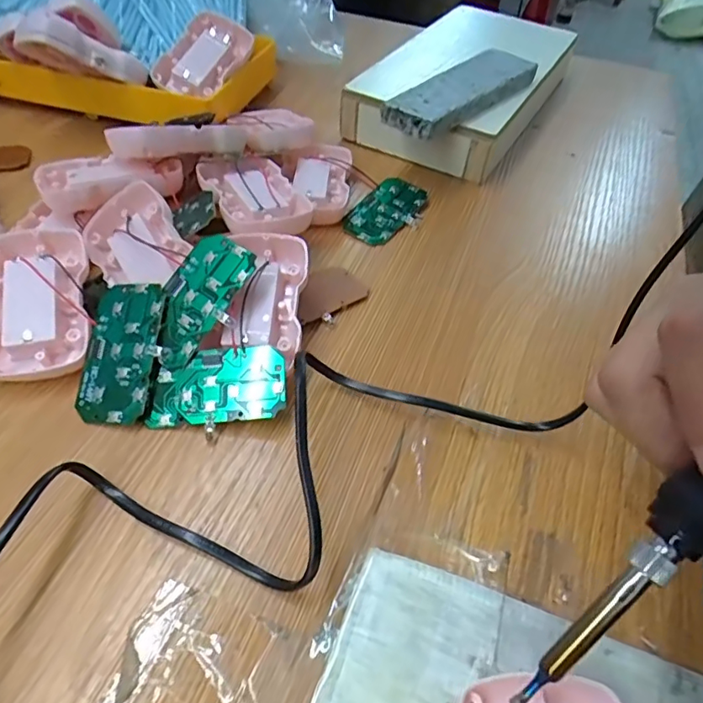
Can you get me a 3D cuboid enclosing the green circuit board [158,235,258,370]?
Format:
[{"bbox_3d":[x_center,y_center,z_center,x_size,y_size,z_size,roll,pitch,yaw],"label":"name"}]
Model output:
[{"bbox_3d":[-0.079,-0.028,0.272,0.040,0.004,0.070,26,79,13],"label":"green circuit board"}]

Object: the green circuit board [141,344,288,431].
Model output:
[{"bbox_3d":[-0.067,0.017,0.260,0.069,0.004,0.037,-6,71,3],"label":"green circuit board"}]

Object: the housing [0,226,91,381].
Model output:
[{"bbox_3d":[-0.172,-0.026,0.285,0.054,0.022,0.087,-12,66,-13],"label":"housing"}]

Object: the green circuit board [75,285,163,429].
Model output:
[{"bbox_3d":[-0.117,-0.001,0.266,0.037,0.004,0.074,1,72,11],"label":"green circuit board"}]

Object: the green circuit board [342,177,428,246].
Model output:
[{"bbox_3d":[0.027,-0.104,0.383,0.042,0.012,0.069,35,55,23],"label":"green circuit board"}]

